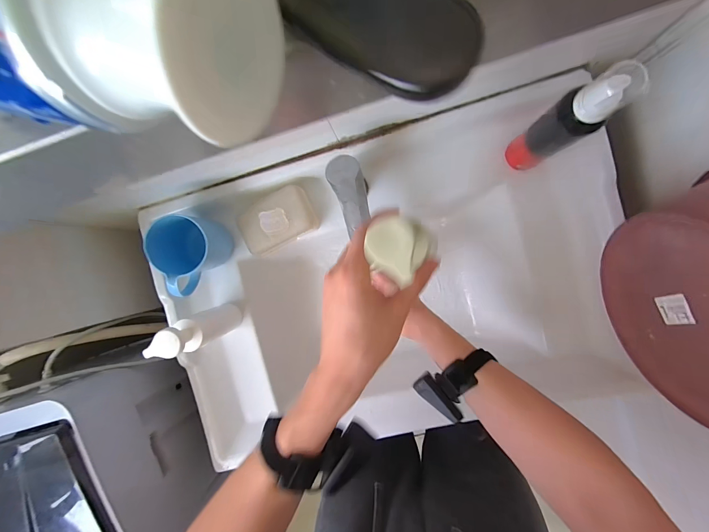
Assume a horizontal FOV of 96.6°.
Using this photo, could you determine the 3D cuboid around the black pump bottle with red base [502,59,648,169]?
[{"bbox_3d":[0.231,-0.155,0.360,0.037,0.208,0.045,-38,88,8],"label":"black pump bottle with red base"}]

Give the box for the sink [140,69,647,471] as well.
[{"bbox_3d":[0.045,0.021,0.567,0.707,0.180,0.427,-15,91,8],"label":"sink"}]

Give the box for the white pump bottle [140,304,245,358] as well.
[{"bbox_3d":[-0.226,0.093,0.468,0.044,0.171,0.045,-20,90,8],"label":"white pump bottle"}]

